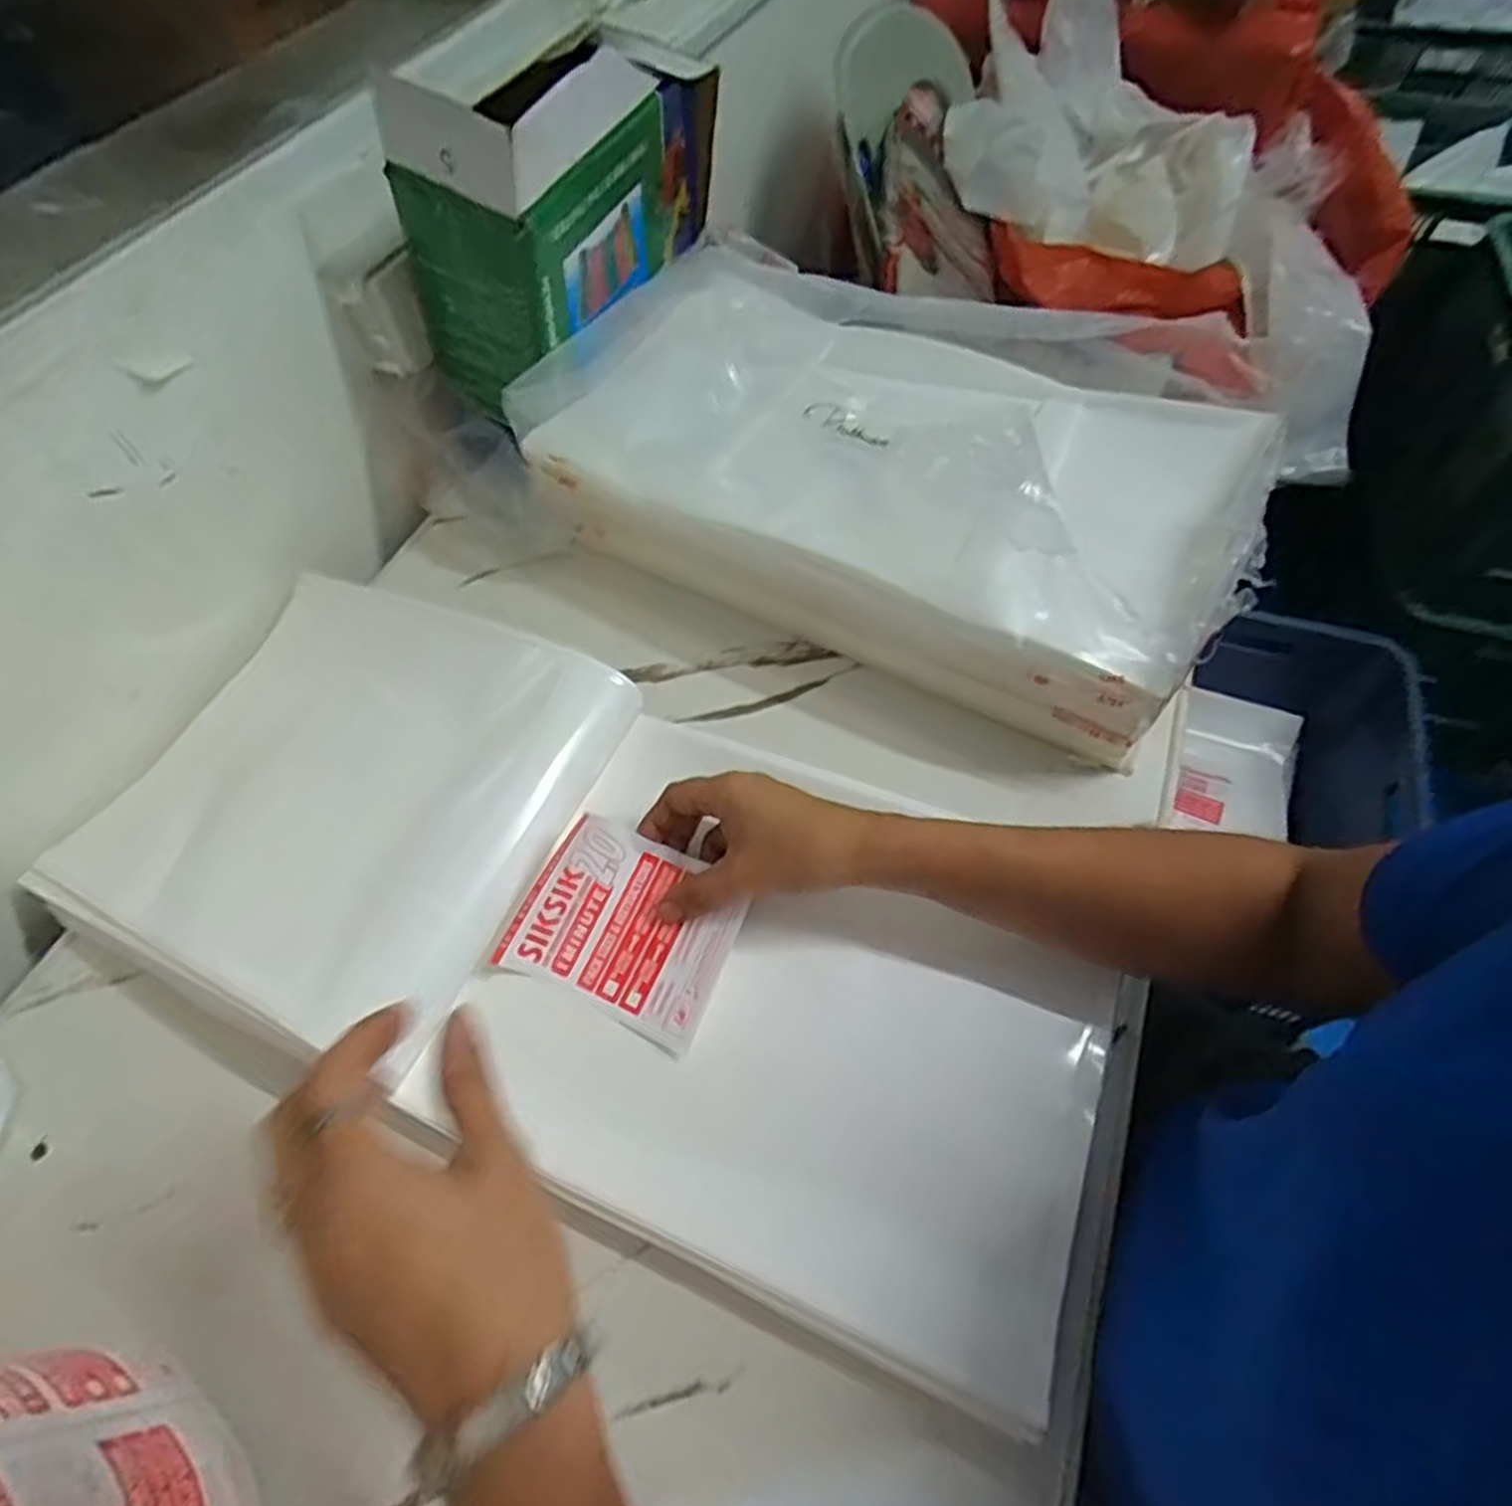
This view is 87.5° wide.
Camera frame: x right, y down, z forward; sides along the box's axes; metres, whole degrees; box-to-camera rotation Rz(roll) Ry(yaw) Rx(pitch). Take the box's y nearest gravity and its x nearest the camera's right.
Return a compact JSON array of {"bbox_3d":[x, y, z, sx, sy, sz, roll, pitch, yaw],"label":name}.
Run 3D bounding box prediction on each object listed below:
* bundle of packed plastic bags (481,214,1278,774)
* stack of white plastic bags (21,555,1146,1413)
[{"bbox_3d":[0.099,-0.214,0.572,0.459,0.111,0.272,26,63,17],"label":"bundle of packed plastic bags"},{"bbox_3d":[-0.080,0.086,0.428,0.547,0.051,0.252,27,64,10],"label":"stack of white plastic bags"}]

